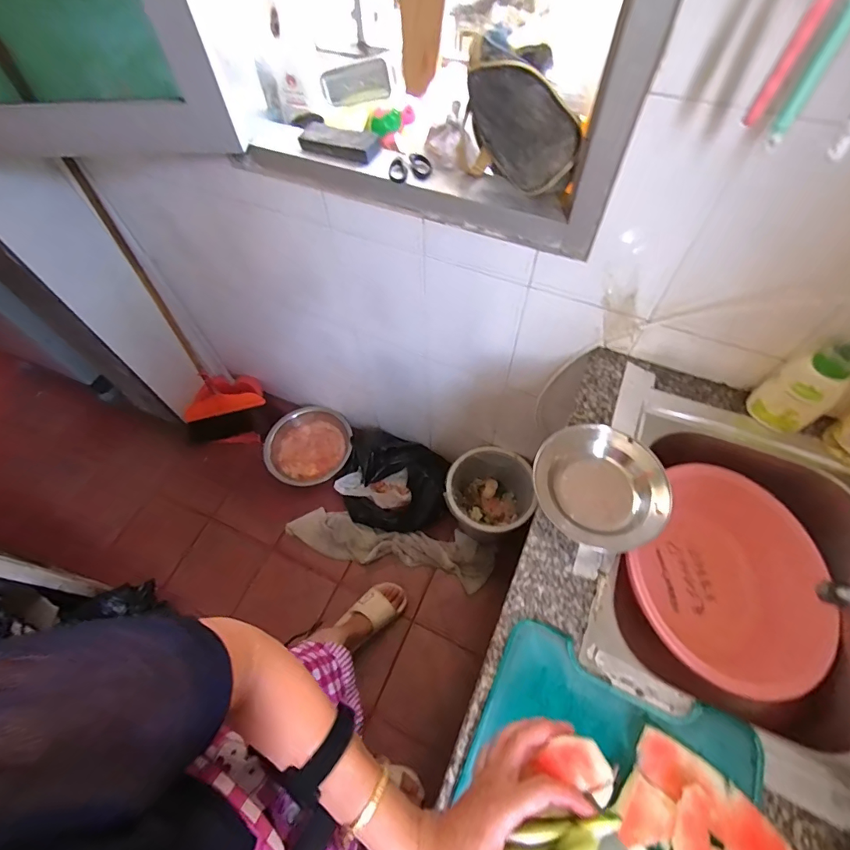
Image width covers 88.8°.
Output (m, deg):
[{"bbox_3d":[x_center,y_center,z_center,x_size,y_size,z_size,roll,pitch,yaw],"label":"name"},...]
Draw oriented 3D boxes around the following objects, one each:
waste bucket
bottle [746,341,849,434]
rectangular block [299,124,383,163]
[{"bbox_3d":[0.160,0.213,1.236,0.210,0.220,0.214,-1,60,1],"label":"waste bucket"},{"bbox_3d":[0.540,-0.053,0.613,0.038,0.162,0.075,-17,61,-8],"label":"bottle"},{"bbox_3d":[-0.142,-0.471,0.720,0.131,0.029,0.044,18,62,12],"label":"rectangular block"}]

